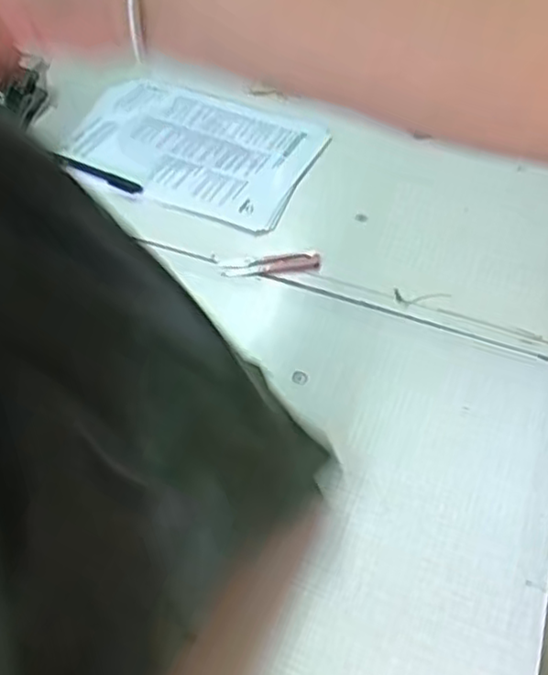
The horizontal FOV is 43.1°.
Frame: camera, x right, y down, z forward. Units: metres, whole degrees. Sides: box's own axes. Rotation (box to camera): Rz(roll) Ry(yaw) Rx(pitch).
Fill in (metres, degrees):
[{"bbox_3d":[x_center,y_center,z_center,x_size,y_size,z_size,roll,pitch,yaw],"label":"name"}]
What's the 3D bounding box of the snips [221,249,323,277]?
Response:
[{"bbox_3d":[-0.004,-0.078,0.721,0.101,0.010,0.026,-4,51,-5],"label":"snips"}]

